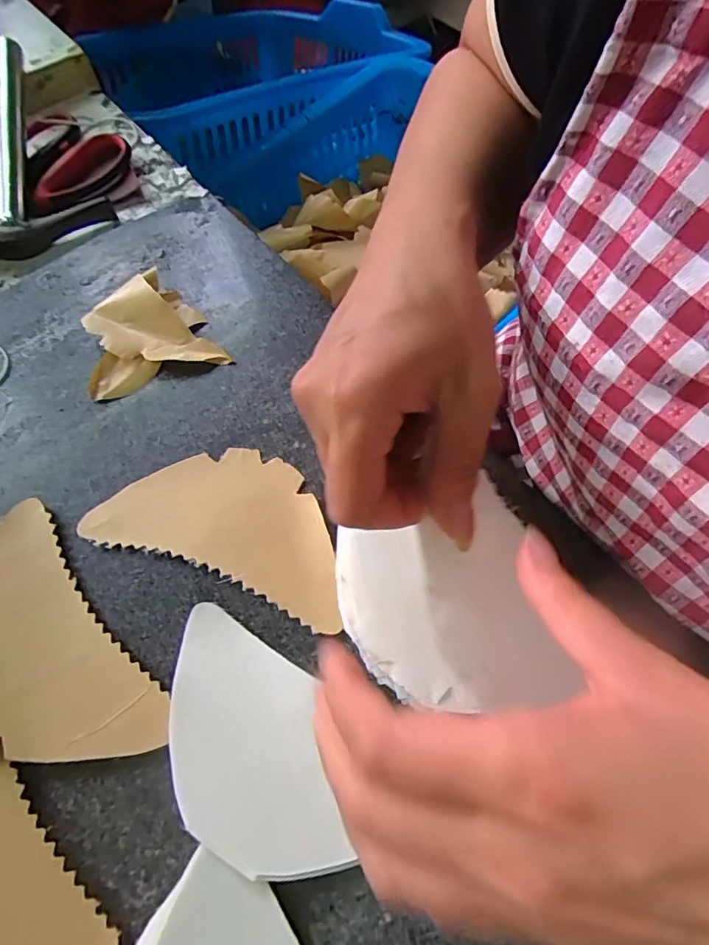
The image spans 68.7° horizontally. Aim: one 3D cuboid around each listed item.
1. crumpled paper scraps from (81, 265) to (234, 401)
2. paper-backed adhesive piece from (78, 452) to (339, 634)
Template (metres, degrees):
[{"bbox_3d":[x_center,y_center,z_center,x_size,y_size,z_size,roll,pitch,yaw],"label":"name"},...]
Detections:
[{"bbox_3d":[-0.138,-0.094,0.341,0.082,0.014,0.079,-21,66,-8],"label":"crumpled paper scraps"},{"bbox_3d":[-0.067,0.023,0.286,0.145,0.004,0.076,19,64,10],"label":"paper-backed adhesive piece"}]

